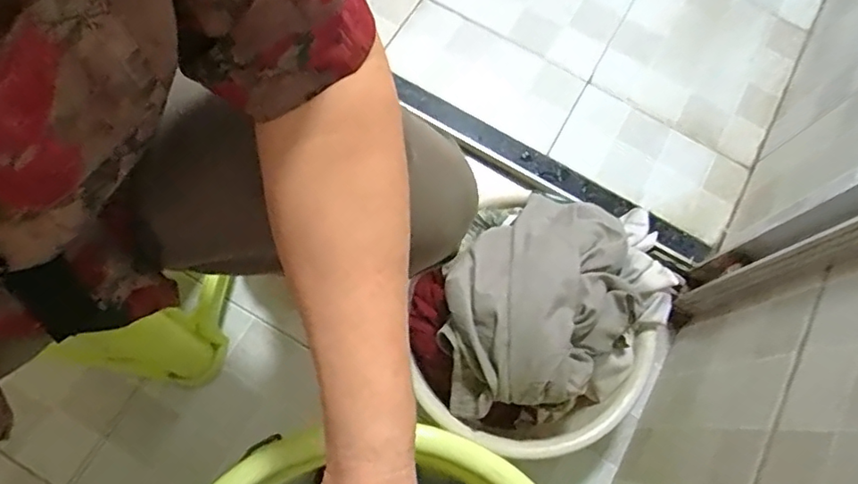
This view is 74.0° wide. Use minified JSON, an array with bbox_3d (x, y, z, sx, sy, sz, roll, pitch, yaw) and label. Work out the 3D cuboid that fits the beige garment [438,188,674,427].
[{"bbox_3d":[0.148,0.060,0.646,0.280,0.107,0.235,-7,73,-7],"label":"beige garment"}]

